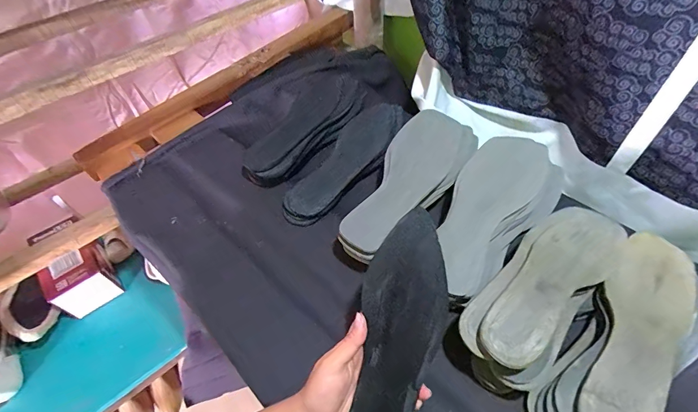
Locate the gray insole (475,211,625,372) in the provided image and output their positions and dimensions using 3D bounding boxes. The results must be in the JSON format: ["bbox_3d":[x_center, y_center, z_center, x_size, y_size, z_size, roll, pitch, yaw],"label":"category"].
[{"bbox_3d":[0.218,0.074,0.377,0.236,0.027,0.068,-36,59,-23],"label":"gray insole"}]

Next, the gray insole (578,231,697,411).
[{"bbox_3d":[0.289,0.122,0.357,0.074,0.016,0.243,35,61,26],"label":"gray insole"}]

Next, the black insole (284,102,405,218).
[{"bbox_3d":[0.003,-0.081,0.568,0.074,0.028,0.272,26,57,21],"label":"black insole"}]

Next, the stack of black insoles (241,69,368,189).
[{"bbox_3d":[-0.068,-0.141,0.590,0.109,0.031,0.268,25,57,20],"label":"stack of black insoles"}]

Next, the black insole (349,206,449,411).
[{"bbox_3d":[0.042,0.133,0.336,0.076,0.011,0.251,13,86,12],"label":"black insole"}]

